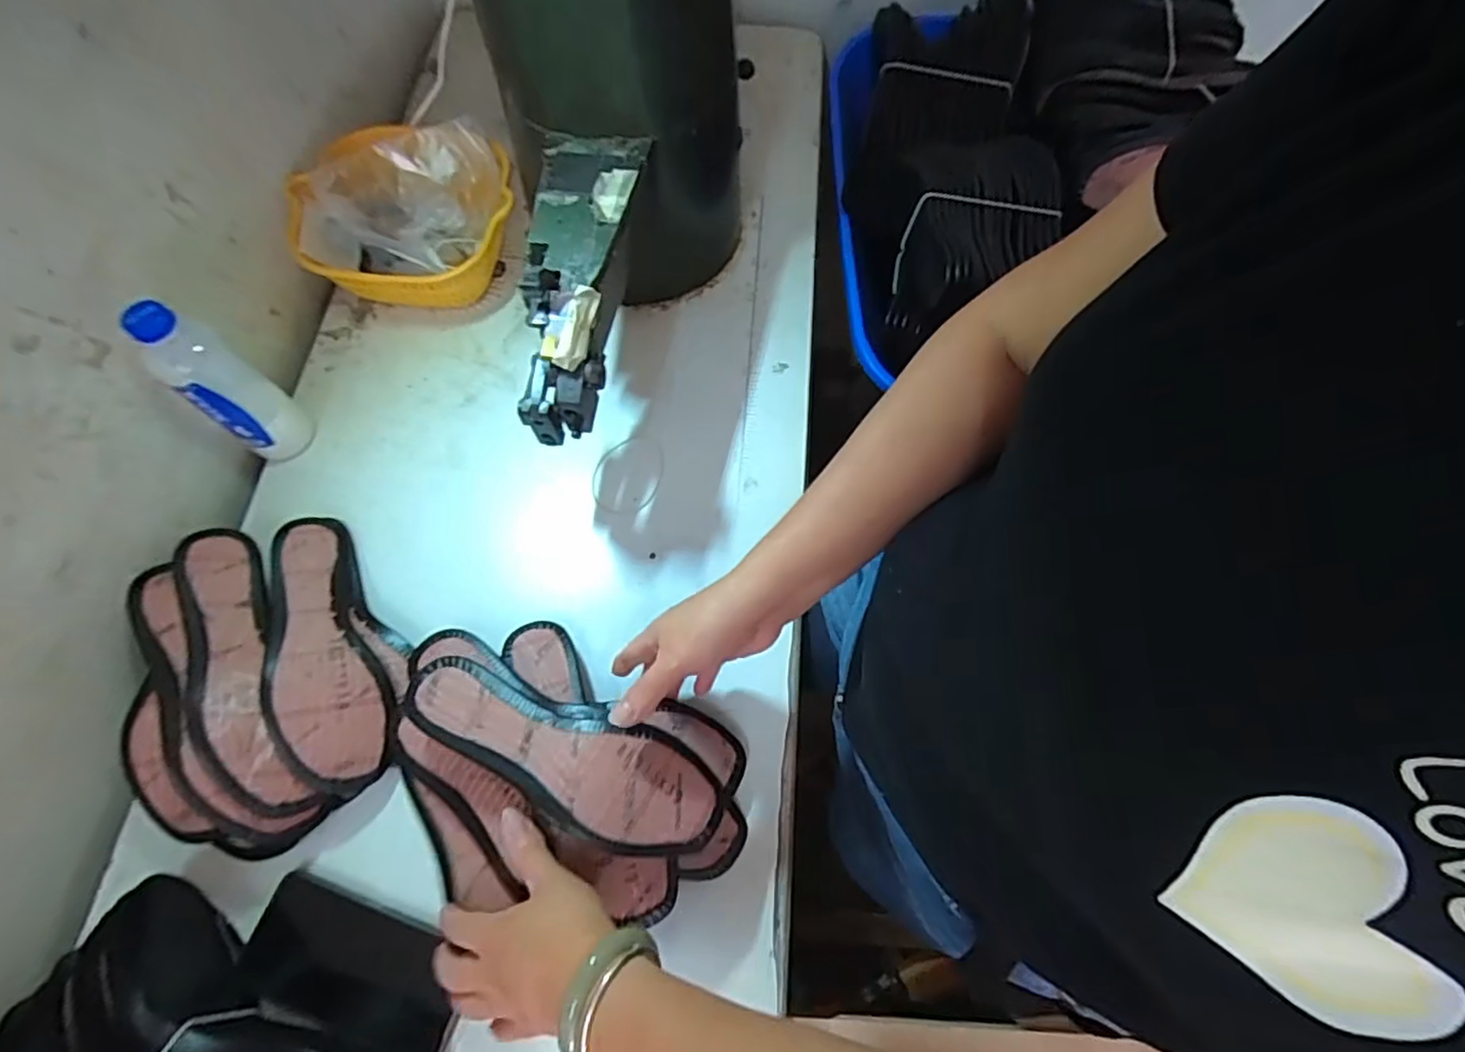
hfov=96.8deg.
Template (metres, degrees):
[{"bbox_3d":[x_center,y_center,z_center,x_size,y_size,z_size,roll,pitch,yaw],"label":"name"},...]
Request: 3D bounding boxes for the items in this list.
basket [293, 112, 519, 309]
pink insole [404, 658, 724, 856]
[{"bbox_3d":[-0.315,-0.297,0.648,0.201,0.101,0.164,-12,72,-5],"label":"basket"},{"bbox_3d":[-0.124,0.159,0.456,0.234,0.043,0.077,22,72,9],"label":"pink insole"}]

